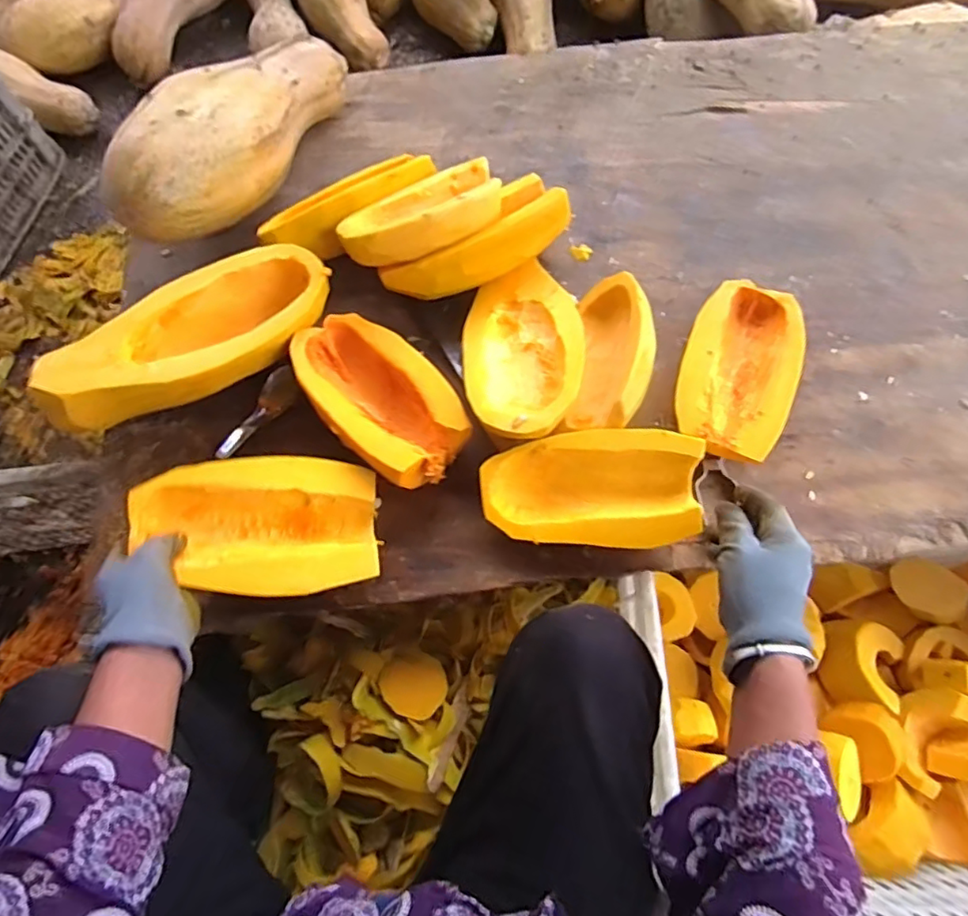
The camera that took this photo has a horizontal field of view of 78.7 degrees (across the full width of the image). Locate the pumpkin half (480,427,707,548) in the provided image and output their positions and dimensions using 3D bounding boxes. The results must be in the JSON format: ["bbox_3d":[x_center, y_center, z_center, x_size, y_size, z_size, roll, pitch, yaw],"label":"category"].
[{"bbox_3d":[0.098,0.029,0.546,0.194,0.061,0.097,1,71,2],"label":"pumpkin half"}]

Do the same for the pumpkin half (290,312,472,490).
[{"bbox_3d":[-0.103,-0.060,0.580,0.107,0.067,0.190,-40,75,-11],"label":"pumpkin half"}]

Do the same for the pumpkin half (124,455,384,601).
[{"bbox_3d":[-0.205,0.064,0.544,0.208,0.060,0.121,1,80,-13],"label":"pumpkin half"}]

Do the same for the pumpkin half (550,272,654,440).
[{"bbox_3d":[0.127,-0.102,0.588,0.070,0.092,0.180,10,72,5],"label":"pumpkin half"}]

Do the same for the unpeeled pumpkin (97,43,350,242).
[{"bbox_3d":[-0.280,-0.372,0.655,0.121,0.120,0.331,20,73,8],"label":"unpeeled pumpkin"}]

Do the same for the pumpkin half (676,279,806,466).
[{"bbox_3d":[0.251,-0.082,0.594,0.106,0.052,0.186,20,73,8],"label":"pumpkin half"}]

